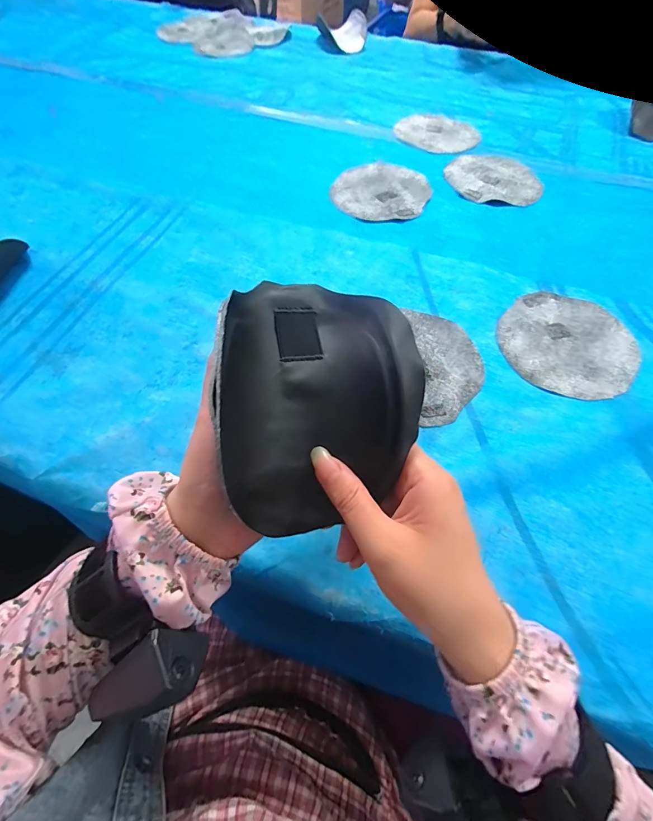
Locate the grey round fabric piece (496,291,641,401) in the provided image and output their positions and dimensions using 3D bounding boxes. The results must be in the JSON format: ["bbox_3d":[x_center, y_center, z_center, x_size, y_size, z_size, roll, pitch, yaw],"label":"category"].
[{"bbox_3d":[0.271,-0.078,0.419,0.141,0.008,0.143,0,60,1],"label":"grey round fabric piece"}]

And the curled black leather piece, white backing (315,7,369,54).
[{"bbox_3d":[0.037,-0.895,0.879,0.115,0.038,0.126,2,60,2],"label":"curled black leather piece, white backing"}]

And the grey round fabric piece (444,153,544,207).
[{"bbox_3d":[0.263,-0.369,0.587,0.144,0.005,0.145,0,60,1],"label":"grey round fabric piece"}]

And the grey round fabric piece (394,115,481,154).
[{"bbox_3d":[0.197,-0.493,0.662,0.142,0.004,0.127,31,65,17],"label":"grey round fabric piece"}]

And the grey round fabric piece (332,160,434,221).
[{"bbox_3d":[0.084,-0.337,0.568,0.143,0.004,0.155,0,60,1],"label":"grey round fabric piece"}]

